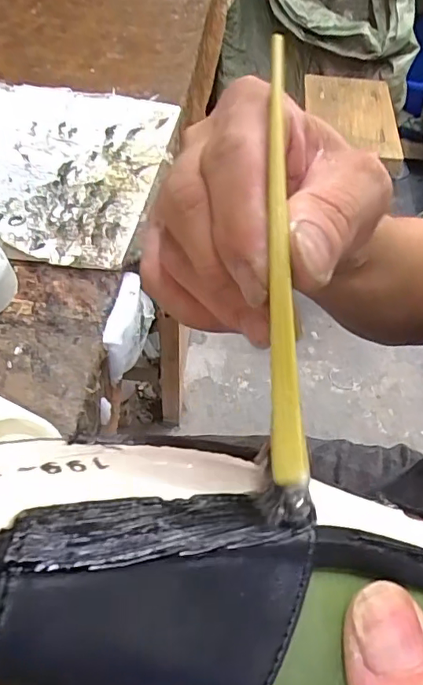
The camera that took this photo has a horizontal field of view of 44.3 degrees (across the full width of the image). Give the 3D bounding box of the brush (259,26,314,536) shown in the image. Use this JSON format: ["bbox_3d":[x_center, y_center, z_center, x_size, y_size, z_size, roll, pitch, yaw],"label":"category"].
[{"bbox_3d":[0.018,-0.022,0.135,0.010,0.005,0.131,1,77,-4],"label":"brush"}]

